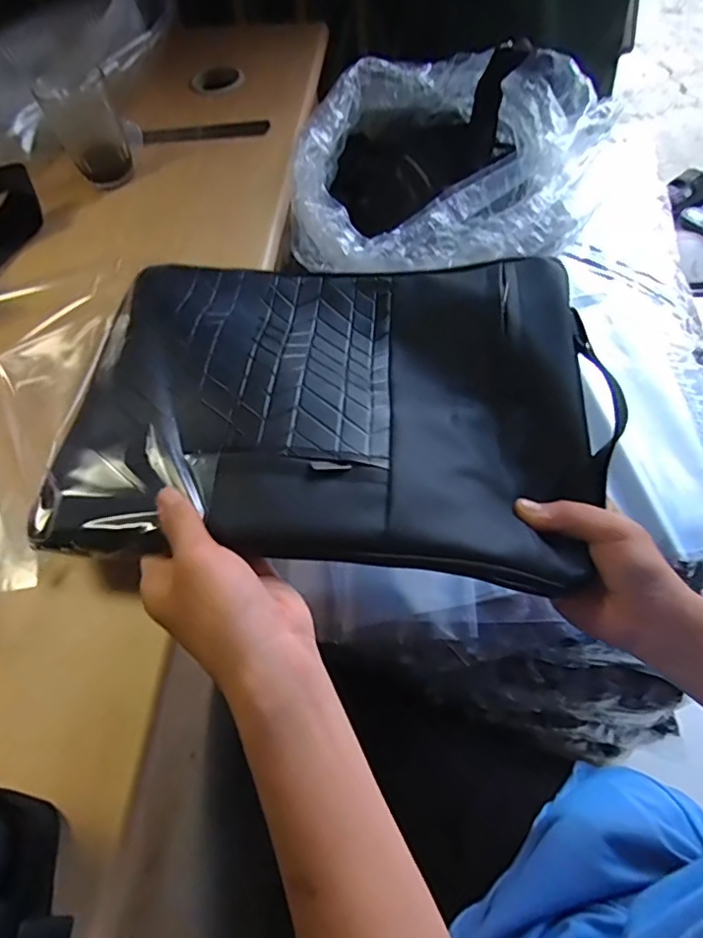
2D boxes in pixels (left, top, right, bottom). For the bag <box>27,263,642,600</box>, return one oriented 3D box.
[{"bbox_3d":[-0.012,-0.059,0.391,0.352,0.052,0.267,2,60,5],"label":"bag"}]

